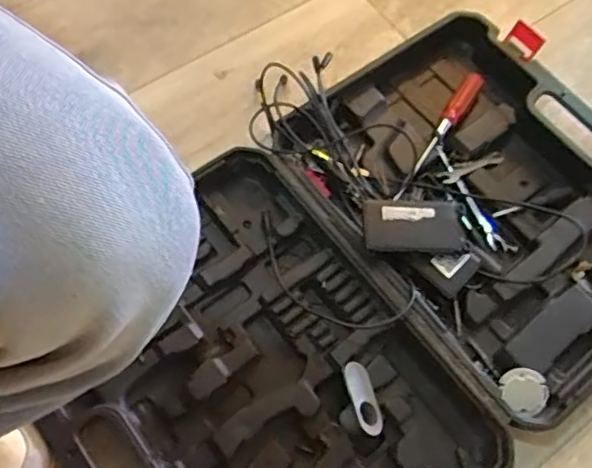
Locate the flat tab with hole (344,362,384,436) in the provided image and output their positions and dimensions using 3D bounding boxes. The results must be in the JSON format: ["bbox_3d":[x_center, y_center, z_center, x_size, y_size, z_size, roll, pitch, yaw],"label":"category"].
[{"bbox_3d":[0.065,0.156,0.593,0.028,0.008,0.068,-1,64,-38],"label":"flat tab with hole"}]

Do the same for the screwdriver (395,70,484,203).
[{"bbox_3d":[0.164,-0.115,0.717,0.020,0.026,0.199,32,68,11],"label":"screwdriver"}]

